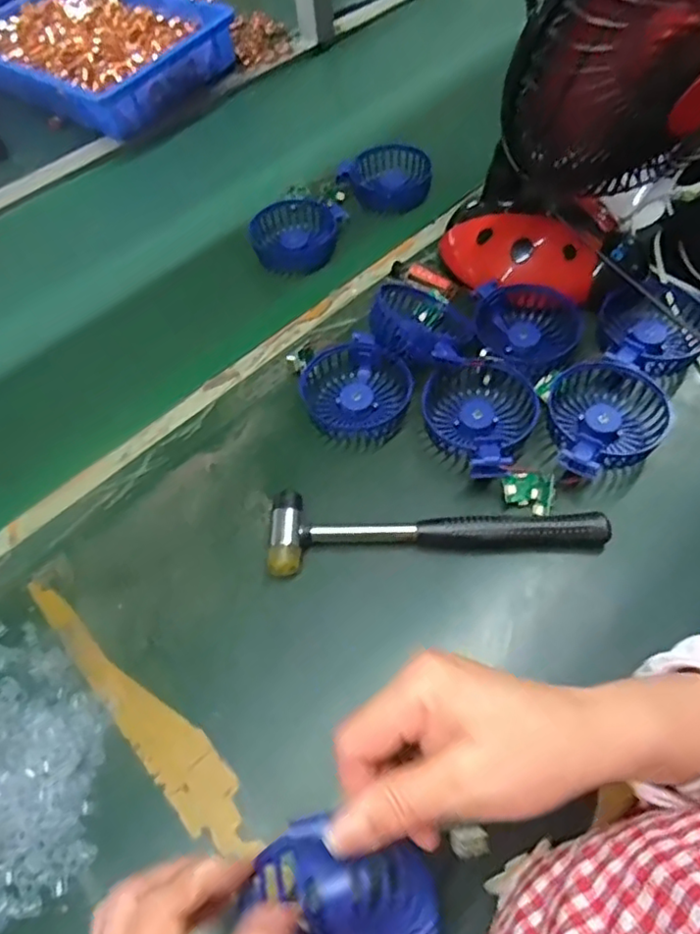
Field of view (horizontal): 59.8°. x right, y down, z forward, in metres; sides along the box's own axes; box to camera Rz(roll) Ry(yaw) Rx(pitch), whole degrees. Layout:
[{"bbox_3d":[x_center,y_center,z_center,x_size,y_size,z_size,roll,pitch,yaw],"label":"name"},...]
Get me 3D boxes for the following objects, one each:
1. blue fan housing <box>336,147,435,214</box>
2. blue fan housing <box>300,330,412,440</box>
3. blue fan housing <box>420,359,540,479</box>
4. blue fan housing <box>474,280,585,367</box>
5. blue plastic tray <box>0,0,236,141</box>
[{"bbox_3d":[0.041,-0.335,0.707,0.103,0.035,0.103,0,57,4],"label":"blue fan housing"},{"bbox_3d":[0.006,-0.064,0.519,0.087,0.031,0.084,-39,62,-19],"label":"blue fan housing"},{"bbox_3d":[0.101,-0.046,0.497,0.090,0.028,0.106,24,62,19],"label":"blue fan housing"},{"bbox_3d":[0.152,-0.130,0.534,0.082,0.027,0.090,-2,57,3],"label":"blue fan housing"},{"bbox_3d":[-0.352,-0.572,0.828,0.347,0.061,0.261,32,65,23],"label":"blue plastic tray"}]

